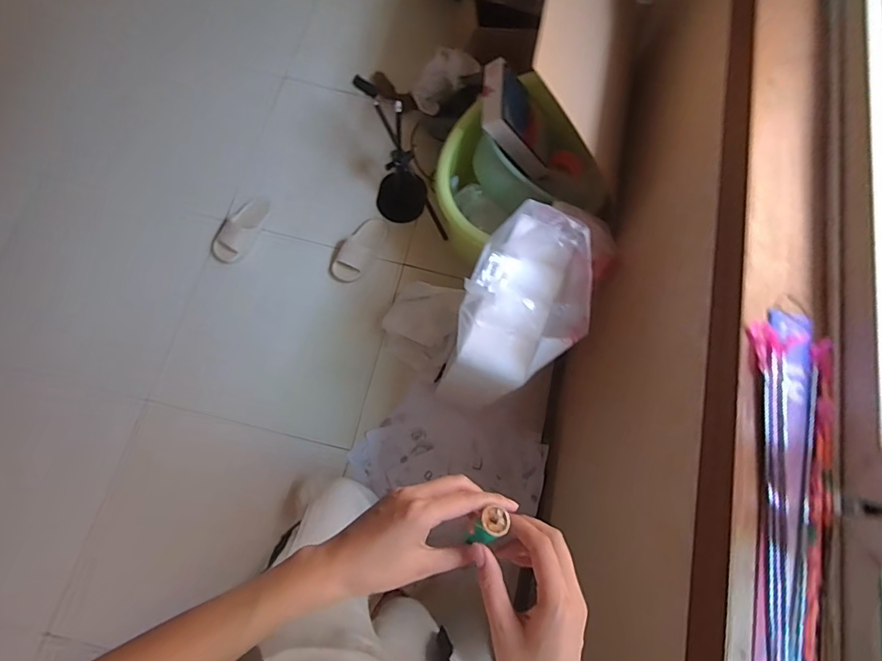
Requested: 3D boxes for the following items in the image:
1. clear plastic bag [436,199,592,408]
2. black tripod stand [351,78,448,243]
[{"bbox_3d":[0.163,-0.055,0.856,0.233,0.106,0.332,27,76,6],"label":"clear plastic bag"},{"bbox_3d":[-0.113,-0.484,1.351,0.180,0.370,0.383,-15,76,-6],"label":"black tripod stand"}]

